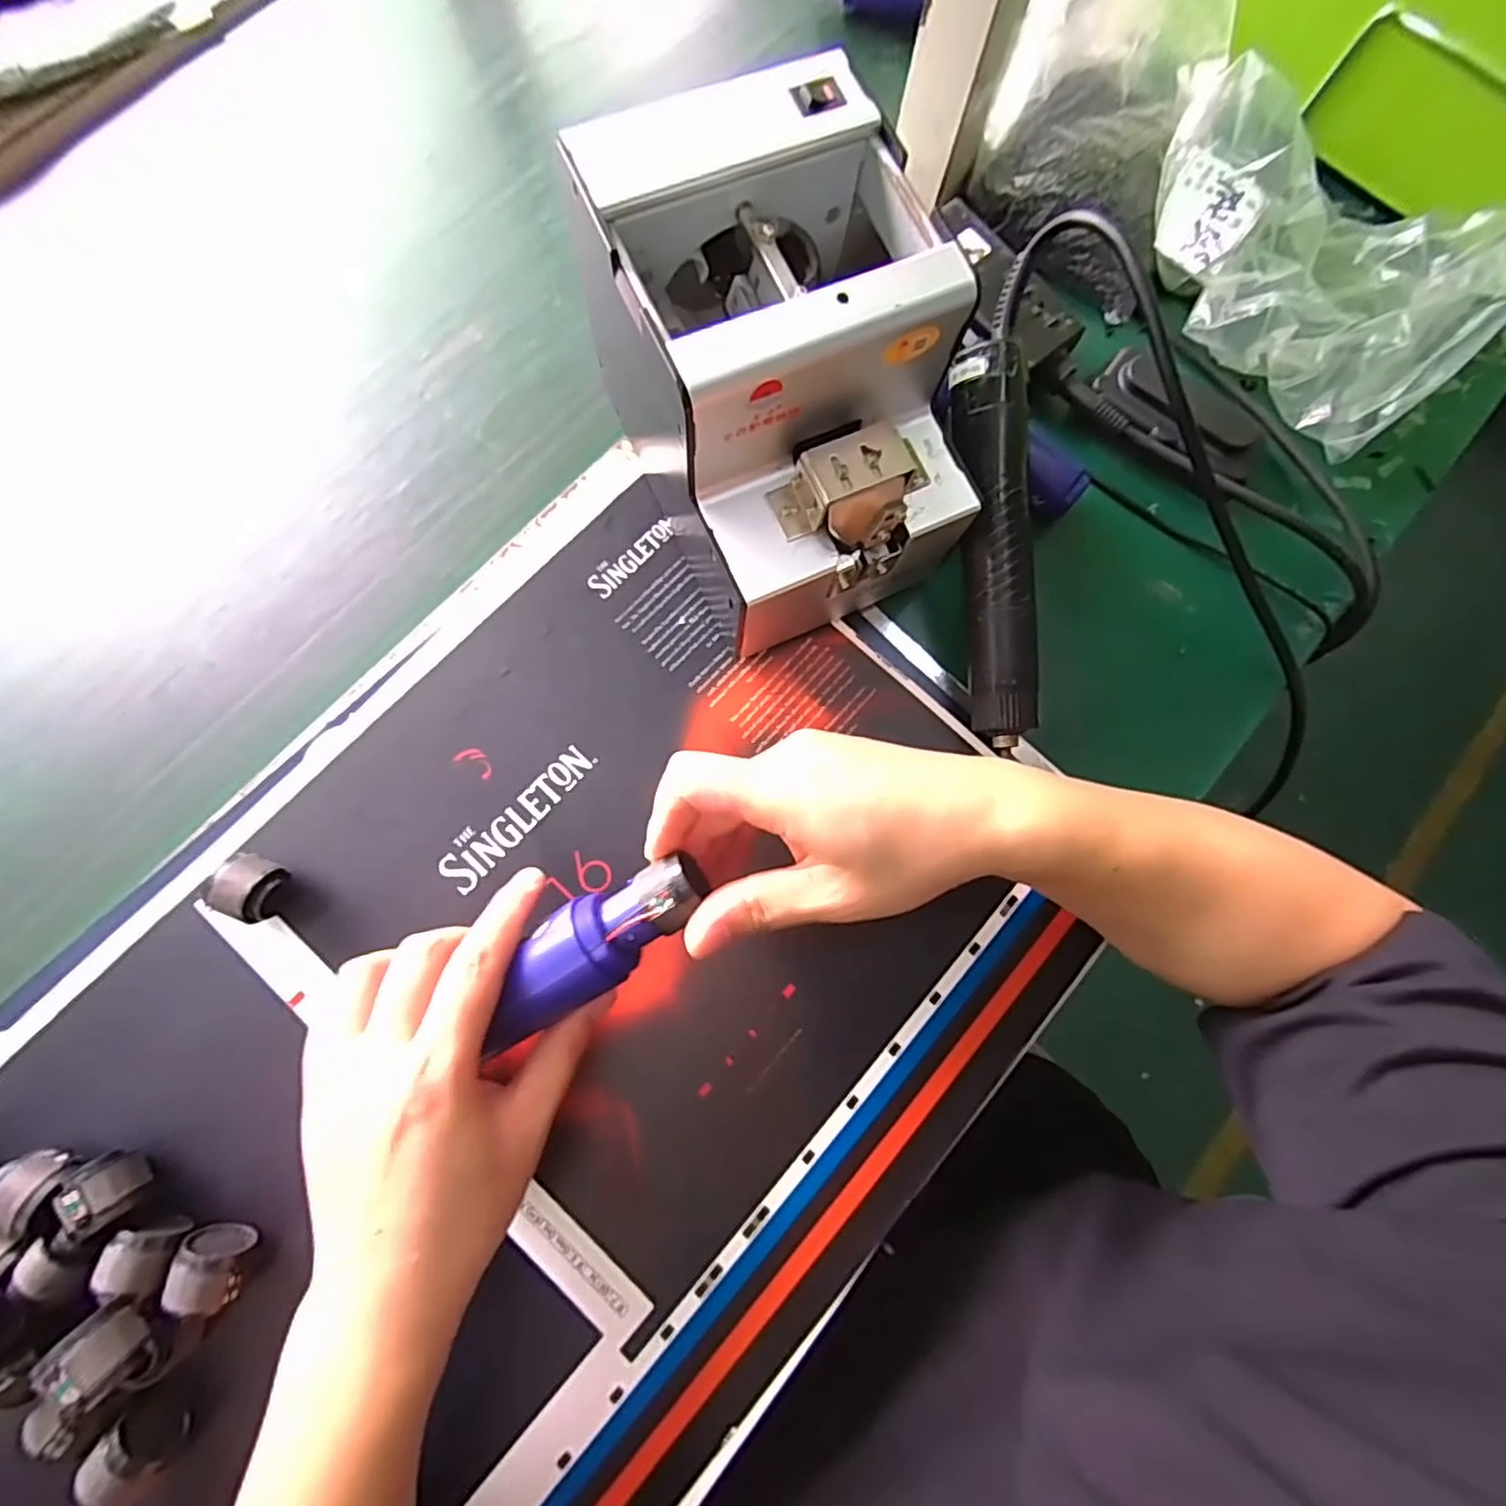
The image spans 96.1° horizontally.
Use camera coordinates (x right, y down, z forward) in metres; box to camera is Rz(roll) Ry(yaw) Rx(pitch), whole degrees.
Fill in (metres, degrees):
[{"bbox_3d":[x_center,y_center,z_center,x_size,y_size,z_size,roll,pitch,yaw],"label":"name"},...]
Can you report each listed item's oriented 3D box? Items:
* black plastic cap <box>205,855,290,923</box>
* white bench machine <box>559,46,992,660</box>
[{"bbox_3d":[-0.242,0.064,0.326,0.025,0.032,0.025,22,80,3],"label":"black plastic cap"},{"bbox_3d":[0.016,-0.168,0.324,0.128,0.144,0.179,-27,82,-6],"label":"white bench machine"}]

